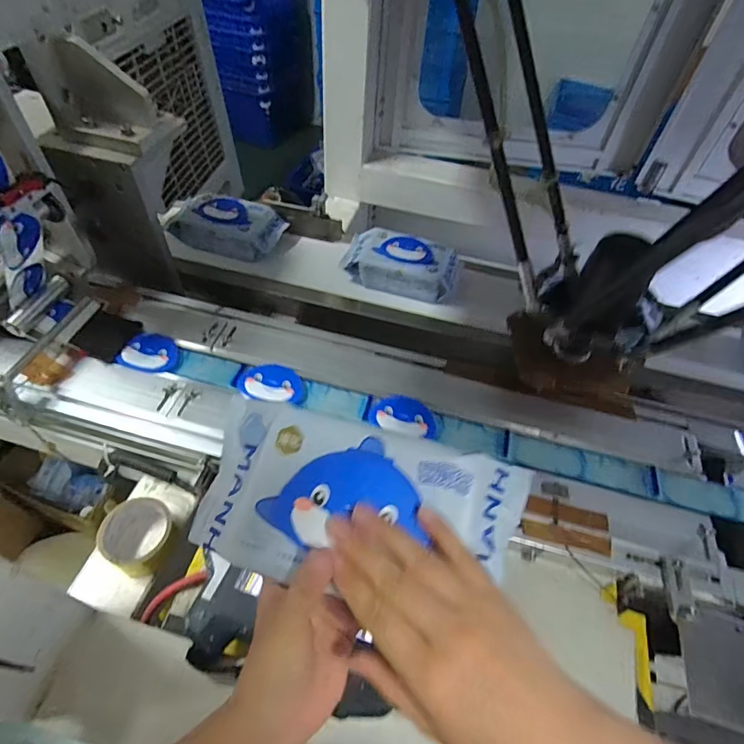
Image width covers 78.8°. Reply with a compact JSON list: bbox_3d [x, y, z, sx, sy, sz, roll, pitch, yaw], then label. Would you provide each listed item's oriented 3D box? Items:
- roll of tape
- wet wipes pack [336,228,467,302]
[{"bbox_3d":[-0.308,0.217,0.603,0.080,0.048,0.093,7,51,2],"label":"roll of tape"},{"bbox_3d":[0.060,-0.206,0.873,0.218,0.076,0.114,16,52,9],"label":"wet wipes pack"}]

